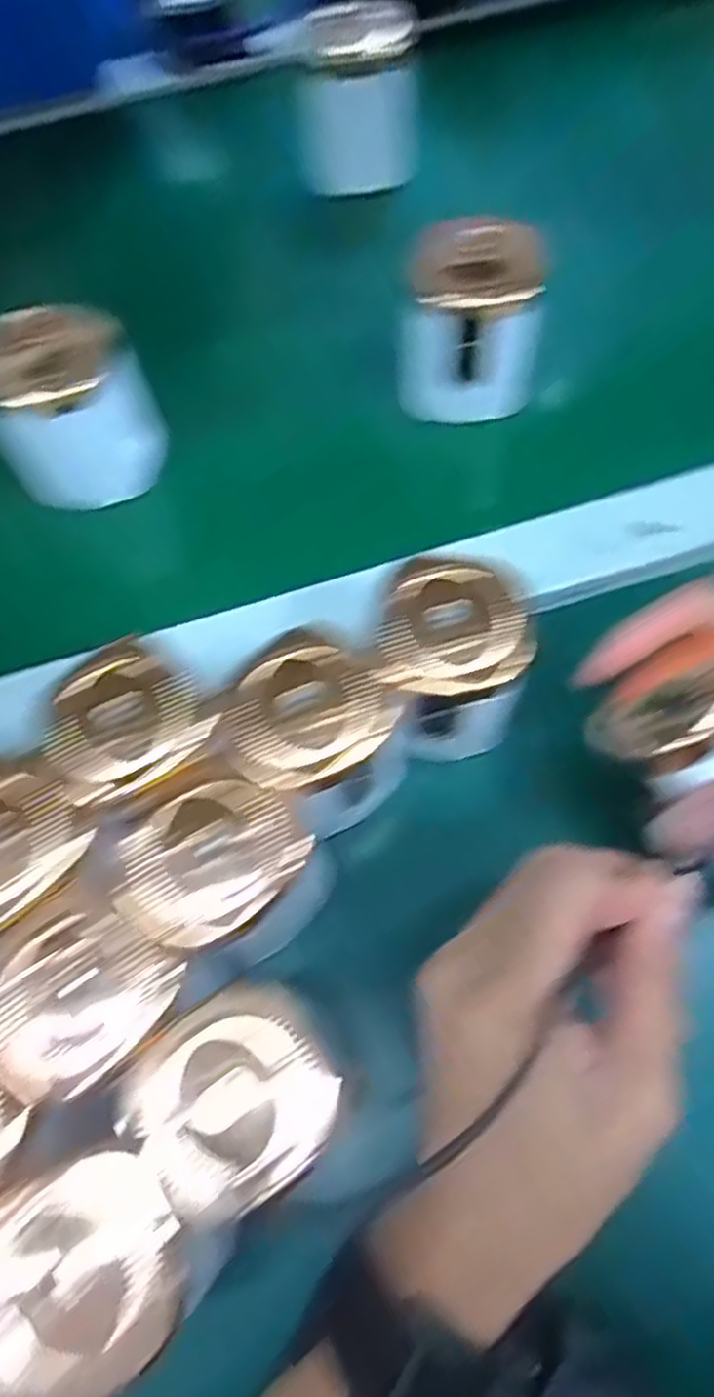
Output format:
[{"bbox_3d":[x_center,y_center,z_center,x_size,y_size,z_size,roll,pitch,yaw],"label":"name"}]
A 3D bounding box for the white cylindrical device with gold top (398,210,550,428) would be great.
[{"bbox_3d":[0.054,-0.181,0.361,0.065,0.075,0.059,8,69,6],"label":"white cylindrical device with gold top"}]

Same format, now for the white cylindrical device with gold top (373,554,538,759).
[{"bbox_3d":[0.036,-0.012,0.296,0.053,0.079,0.056,-1,68,3],"label":"white cylindrical device with gold top"}]

